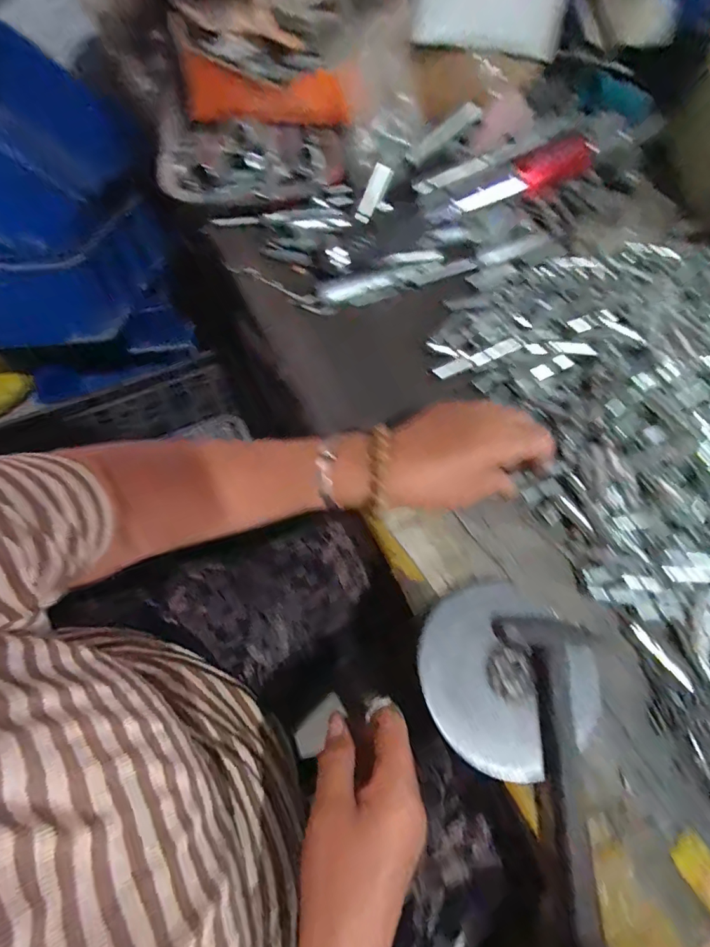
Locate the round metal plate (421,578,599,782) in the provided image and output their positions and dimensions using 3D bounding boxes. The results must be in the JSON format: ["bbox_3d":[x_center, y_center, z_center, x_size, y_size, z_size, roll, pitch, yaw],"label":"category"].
[{"bbox_3d":[0.106,0.142,0.329,0.114,0.008,0.121,0,67,0],"label":"round metal plate"}]

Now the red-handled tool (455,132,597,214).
[{"bbox_3d":[0.179,-0.308,0.476,0.159,0.038,0.020,-23,37,-1],"label":"red-handled tool"}]

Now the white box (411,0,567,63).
[{"bbox_3d":[0.146,-0.477,0.476,0.175,0.064,0.021,-9,48,-18],"label":"white box"}]

